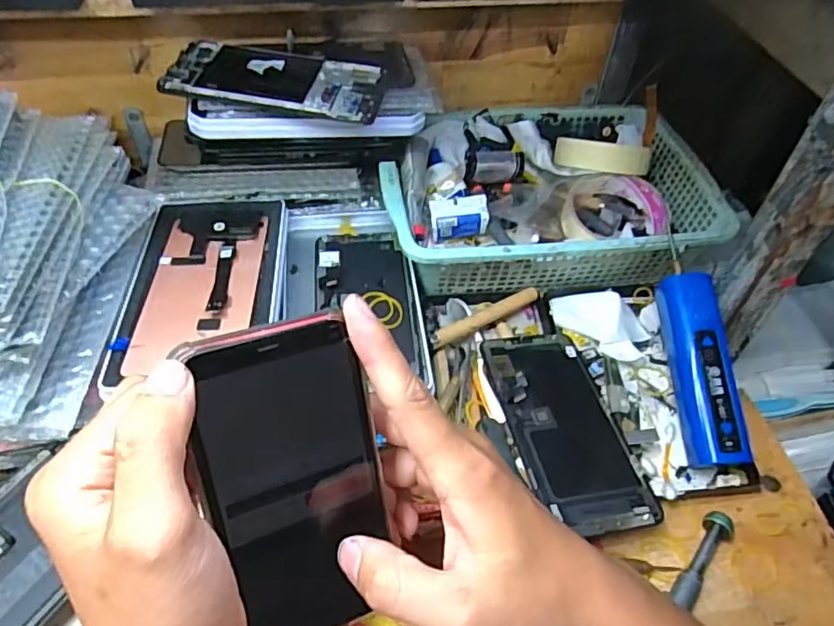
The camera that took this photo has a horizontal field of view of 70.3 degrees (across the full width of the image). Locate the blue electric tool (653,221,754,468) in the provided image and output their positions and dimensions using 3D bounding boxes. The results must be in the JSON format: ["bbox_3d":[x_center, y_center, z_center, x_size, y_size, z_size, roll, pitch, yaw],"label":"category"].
[{"bbox_3d":[0.195,0.022,0.414,0.032,0.032,0.165,-1,69,-5],"label":"blue electric tool"}]

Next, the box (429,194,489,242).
[{"bbox_3d":[0.034,-0.080,0.492,0.045,0.029,0.025,-6,50,-8],"label":"box"}]

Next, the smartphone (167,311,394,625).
[{"bbox_3d":[-0.052,0.076,0.258,0.072,0.149,0.010,-15,19,-24],"label":"smartphone"}]

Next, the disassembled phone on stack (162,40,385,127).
[{"bbox_3d":[-0.100,-0.170,0.433,0.152,0.013,0.075,9,49,5],"label":"disassembled phone on stack"}]

